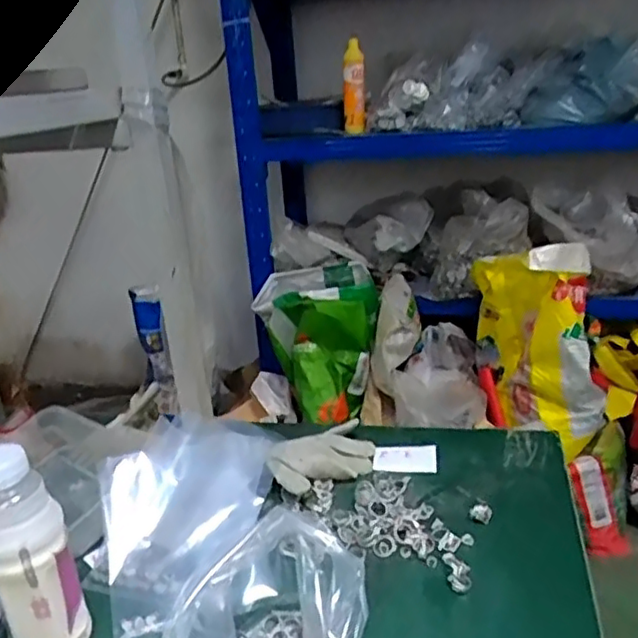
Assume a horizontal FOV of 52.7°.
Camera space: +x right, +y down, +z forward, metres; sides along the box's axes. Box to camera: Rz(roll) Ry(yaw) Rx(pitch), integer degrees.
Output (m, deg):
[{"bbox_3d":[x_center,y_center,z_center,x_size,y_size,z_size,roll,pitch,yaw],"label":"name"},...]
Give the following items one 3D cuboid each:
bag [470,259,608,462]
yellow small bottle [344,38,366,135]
[{"bbox_3d":[0.579,0.080,1.694,0.313,0.457,0.199,0,21,8],"label":"bag"},{"bbox_3d":[0.100,-0.672,1.863,0.065,0.248,0.079,-3,21,1],"label":"yellow small bottle"}]

